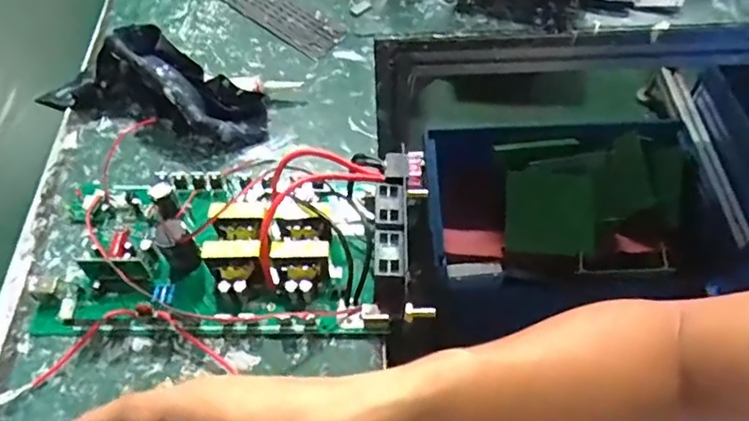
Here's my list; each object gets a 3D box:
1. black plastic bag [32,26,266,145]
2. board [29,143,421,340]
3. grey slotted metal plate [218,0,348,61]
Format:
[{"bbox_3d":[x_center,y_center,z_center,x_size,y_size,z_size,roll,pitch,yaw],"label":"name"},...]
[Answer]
[{"bbox_3d":[-0.204,-0.116,0.488,0.217,0.063,0.070,16,59,11],"label":"black plastic bag"},{"bbox_3d":[-0.107,0.015,0.412,0.282,0.059,0.147,0,58,0],"label":"board"},{"bbox_3d":[-0.102,-0.209,0.581,0.149,0.005,0.050,33,63,19],"label":"grey slotted metal plate"}]

